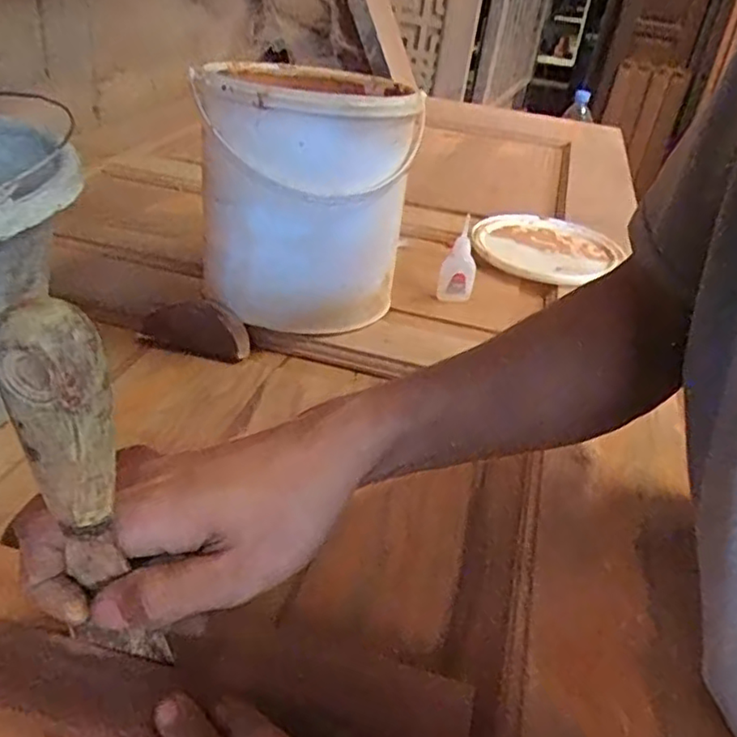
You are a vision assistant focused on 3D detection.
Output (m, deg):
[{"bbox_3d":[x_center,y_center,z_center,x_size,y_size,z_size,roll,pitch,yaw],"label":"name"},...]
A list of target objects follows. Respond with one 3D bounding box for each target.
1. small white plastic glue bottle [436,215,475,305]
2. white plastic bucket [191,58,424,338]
[{"bbox_3d":[0.088,-0.102,0.613,0.031,0.083,0.015,14,34,10],"label":"small white plastic glue bottle"},{"bbox_3d":[-0.055,-0.150,0.562,0.169,0.195,0.174,2,34,-9],"label":"white plastic bucket"}]

